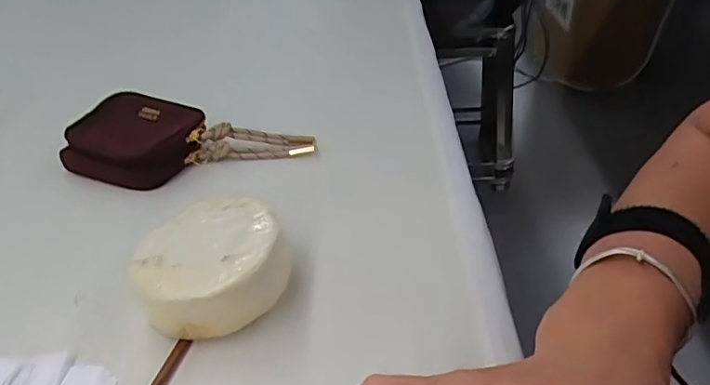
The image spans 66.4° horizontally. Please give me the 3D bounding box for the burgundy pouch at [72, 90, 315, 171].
[{"bbox_3d":[-0.155,-0.042,0.489,0.203,0.041,0.094,9,40,16],"label":"burgundy pouch"}]

